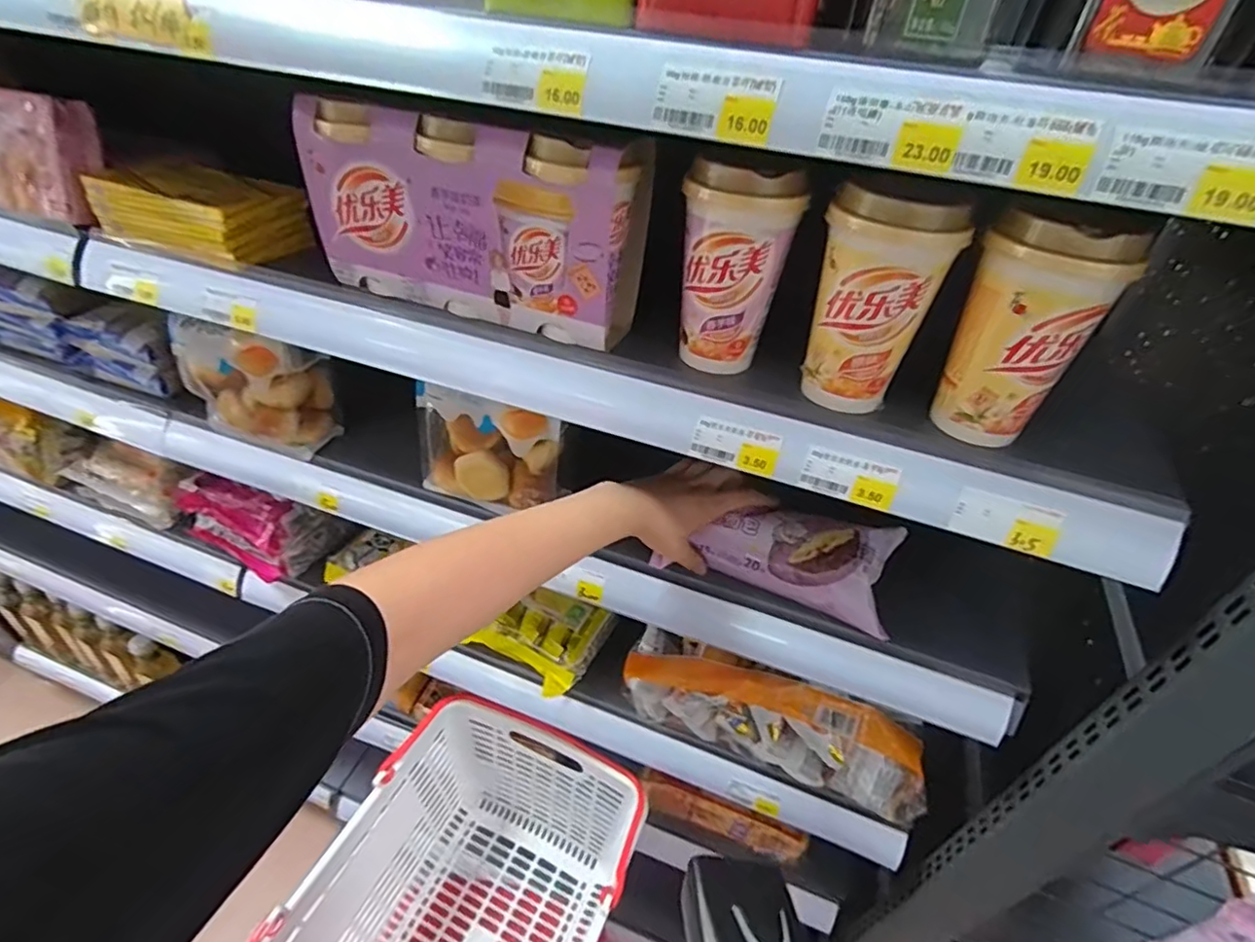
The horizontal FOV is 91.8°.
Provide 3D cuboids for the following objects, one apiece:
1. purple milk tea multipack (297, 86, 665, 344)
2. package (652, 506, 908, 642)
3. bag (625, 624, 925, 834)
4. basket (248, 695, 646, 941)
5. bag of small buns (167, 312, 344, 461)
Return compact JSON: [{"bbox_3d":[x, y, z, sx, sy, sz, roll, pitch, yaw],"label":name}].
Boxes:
[{"bbox_3d":[-0.112,-0.188,0.459,0.241,0.134,0.073,17,41,15],"label":"purple milk tea multipack"},{"bbox_3d":[0.135,0.068,0.535,0.194,0.052,0.078,15,40,11],"label":"package"},{"bbox_3d":[0.155,0.269,0.660,0.324,0.098,0.084,21,42,18],"label":"bag"},{"bbox_3d":[-0.194,0.541,0.718,0.303,0.232,0.419,19,41,16],"label":"basket"},{"bbox_3d":[-0.387,-0.099,0.643,0.136,0.129,0.073,14,40,11],"label":"bag of small buns"}]

